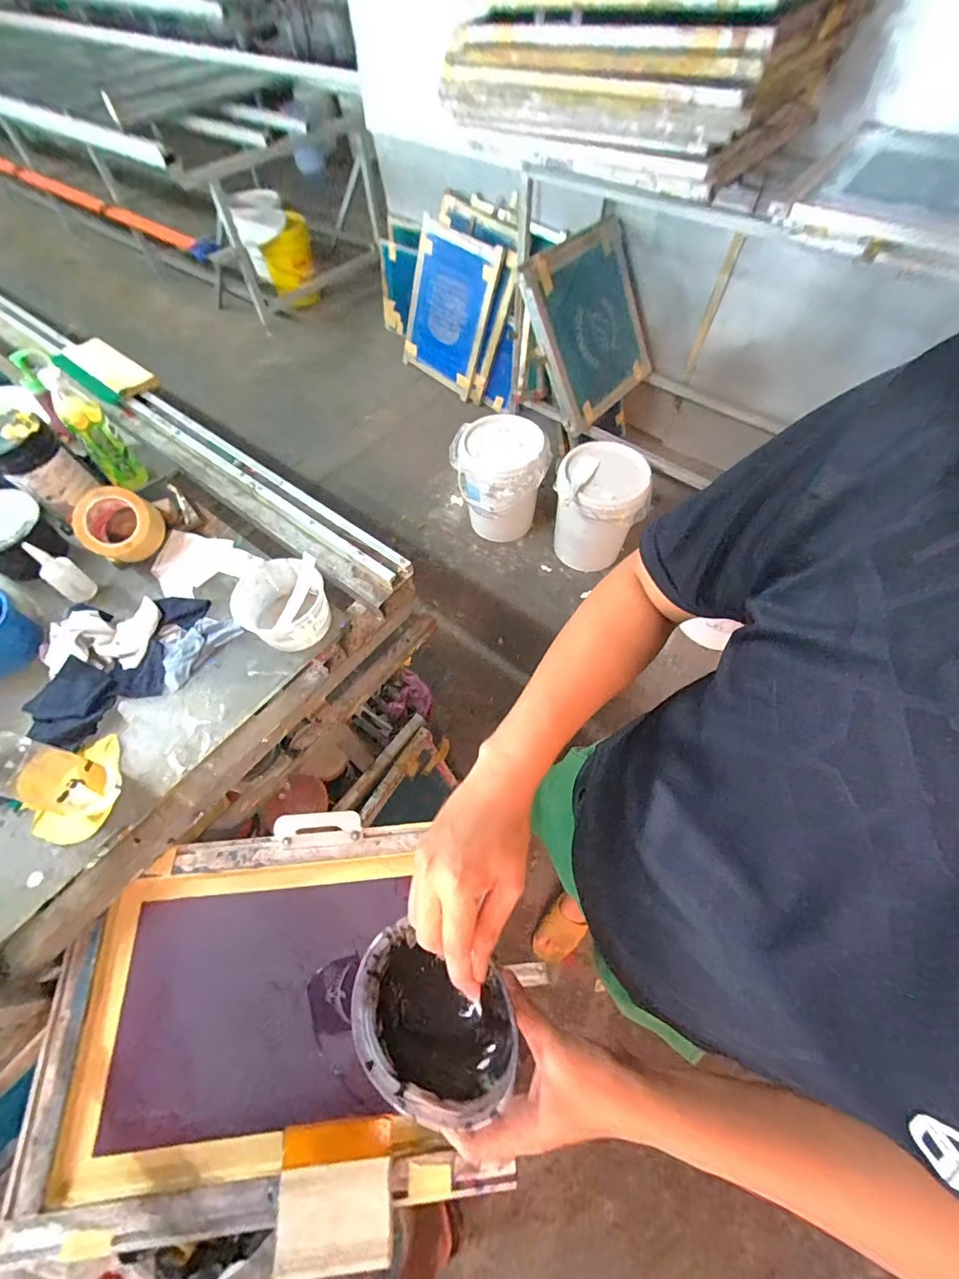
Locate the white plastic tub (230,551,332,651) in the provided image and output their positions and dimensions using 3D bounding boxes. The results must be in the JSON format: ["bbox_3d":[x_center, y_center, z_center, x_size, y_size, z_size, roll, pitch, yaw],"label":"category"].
[{"bbox_3d":[-0.292,-0.048,0.688,0.125,0.091,0.119,-1,59,1],"label":"white plastic tub"}]

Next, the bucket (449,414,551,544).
[{"bbox_3d":[0.082,-0.585,1.763,0.354,0.357,0.284,1,59,2],"label":"bucket"}]

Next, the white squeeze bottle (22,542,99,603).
[{"bbox_3d":[-0.657,-0.104,0.724,0.039,0.100,0.043,3,60,4],"label":"white squeeze bottle"}]

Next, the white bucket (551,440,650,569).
[{"bbox_3d":[0.438,-0.473,1.719,0.322,0.368,0.313,10,60,7],"label":"white bucket"}]

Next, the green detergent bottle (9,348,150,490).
[{"bbox_3d":[-0.677,-0.369,0.793,0.061,0.228,0.062,32,66,19],"label":"green detergent bottle"}]

